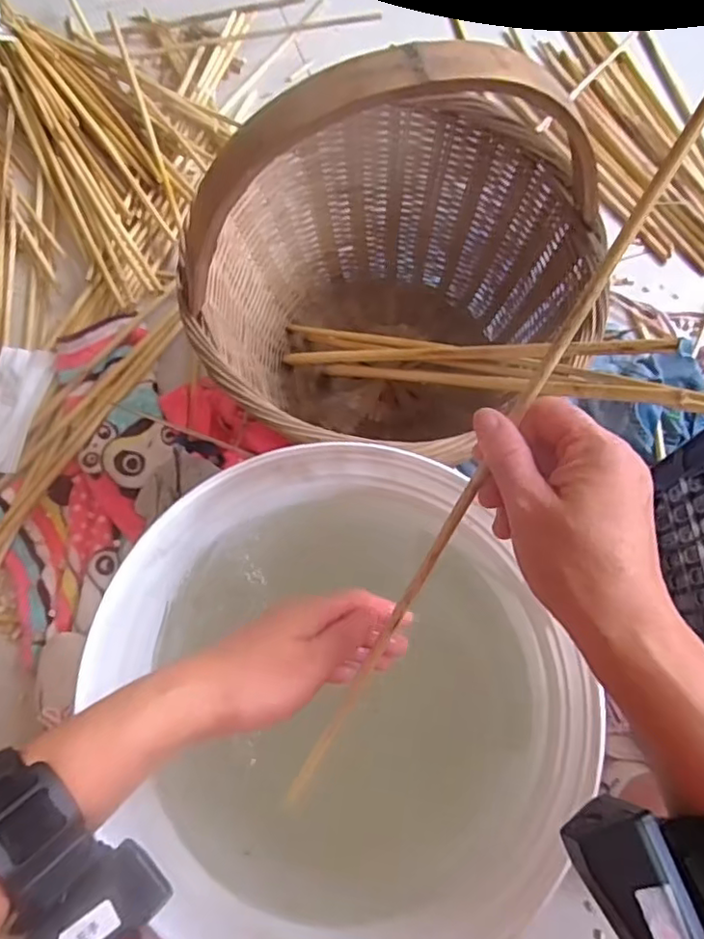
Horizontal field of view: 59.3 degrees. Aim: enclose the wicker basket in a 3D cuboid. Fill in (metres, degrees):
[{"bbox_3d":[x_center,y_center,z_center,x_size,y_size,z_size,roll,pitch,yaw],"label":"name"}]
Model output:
[{"bbox_3d":[0.028,-0.235,0.625,0.381,0.434,0.333,-15,71,-2],"label":"wicker basket"}]

